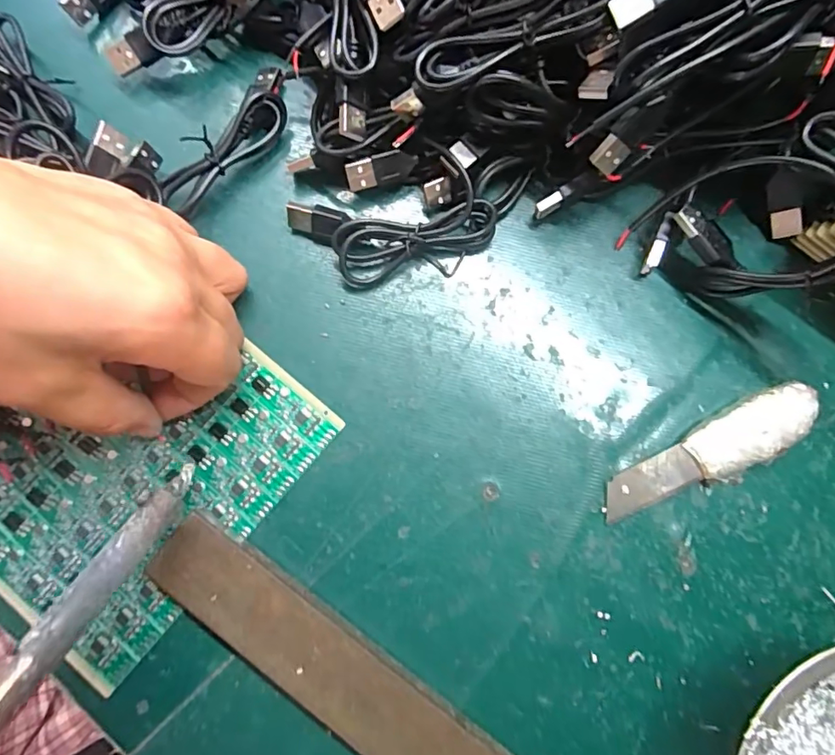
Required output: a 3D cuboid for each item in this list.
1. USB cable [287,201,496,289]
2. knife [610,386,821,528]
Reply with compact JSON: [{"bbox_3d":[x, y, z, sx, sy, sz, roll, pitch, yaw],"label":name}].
[{"bbox_3d":[-0.012,-0.062,0.238,0.094,0.016,0.033,-1,79,0],"label":"USB cable"},{"bbox_3d":[0.127,0.034,0.224,0.099,0.013,0.025,-28,80,-5],"label":"knife"}]

